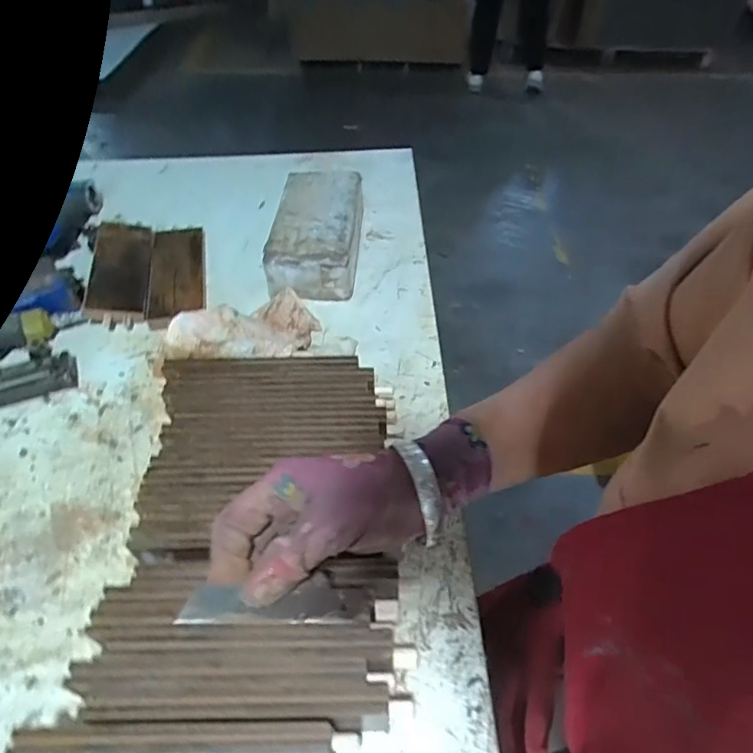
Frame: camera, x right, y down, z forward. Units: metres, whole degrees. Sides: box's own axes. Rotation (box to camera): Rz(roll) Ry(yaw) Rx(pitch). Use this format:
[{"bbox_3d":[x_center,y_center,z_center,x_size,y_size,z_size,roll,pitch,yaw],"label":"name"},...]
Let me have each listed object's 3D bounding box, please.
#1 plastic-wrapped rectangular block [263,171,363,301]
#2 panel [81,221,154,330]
[{"bbox_3d":[-0.072,-0.192,0.685,0.111,0.059,0.219,2,48,1],"label":"plastic-wrapped rectangular block"},{"bbox_3d":[-0.327,-0.141,0.675,0.068,0.017,0.200,-1,48,-18],"label":"panel"}]

